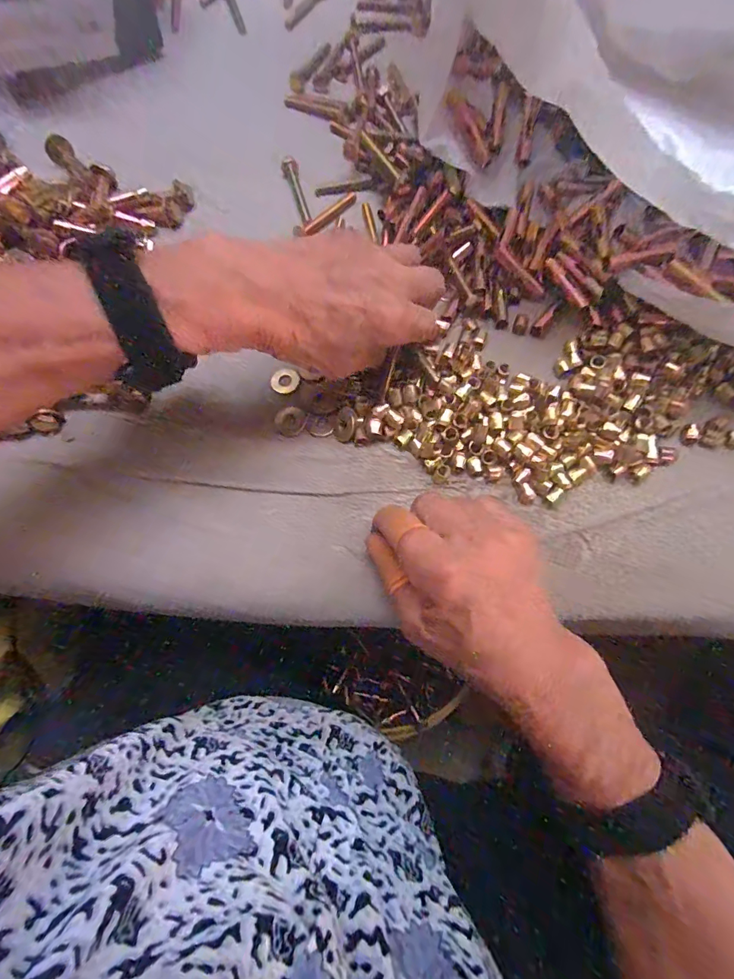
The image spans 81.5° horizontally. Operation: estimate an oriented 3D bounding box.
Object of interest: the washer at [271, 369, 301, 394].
[{"bbox_3d":[-0.058,-0.077,0.303,0.019,0.004,0.018,0,86,7],"label":"washer"}]

